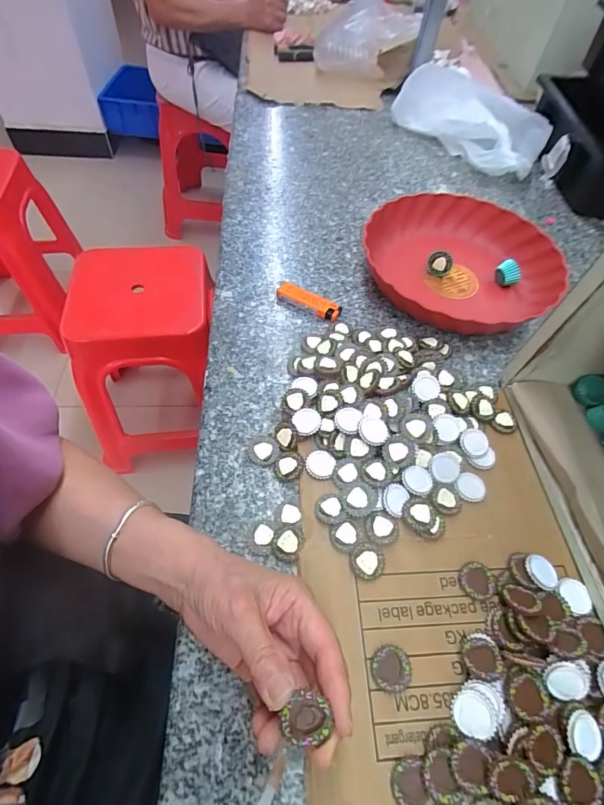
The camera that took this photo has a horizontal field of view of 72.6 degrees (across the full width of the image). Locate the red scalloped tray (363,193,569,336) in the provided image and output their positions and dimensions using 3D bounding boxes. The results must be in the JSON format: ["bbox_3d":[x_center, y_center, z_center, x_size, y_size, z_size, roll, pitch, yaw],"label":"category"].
[{"bbox_3d":[0.198,-0.178,0.526,0.240,0.045,0.234,-31,62,-21],"label":"red scalloped tray"}]

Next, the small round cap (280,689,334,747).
[{"bbox_3d":[0.003,0.168,0.217,0.024,0.010,0.021,-23,60,-16],"label":"small round cap"}]

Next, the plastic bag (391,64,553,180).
[{"bbox_3d":[0.310,-0.496,0.722,0.145,0.086,0.269,-27,61,-19],"label":"plastic bag"}]

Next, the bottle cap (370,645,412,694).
[{"bbox_3d":[0.063,0.190,0.293,0.028,0.005,0.028,1,56,-2],"label":"bottle cap"}]

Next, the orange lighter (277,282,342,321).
[{"bbox_3d":[0.008,-0.123,0.499,0.081,0.016,0.023,26,59,14],"label":"orange lighter"}]

